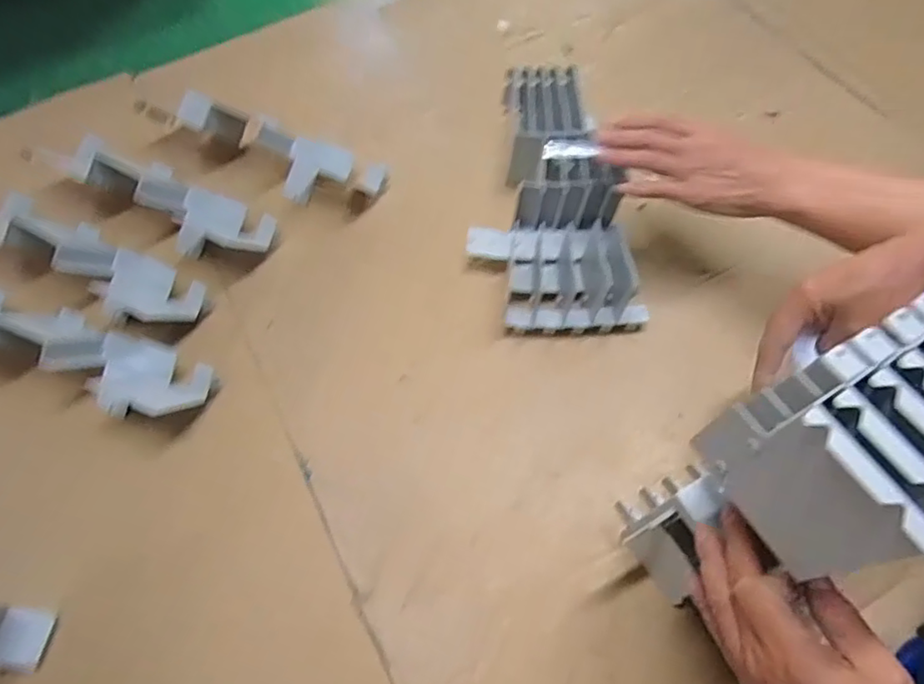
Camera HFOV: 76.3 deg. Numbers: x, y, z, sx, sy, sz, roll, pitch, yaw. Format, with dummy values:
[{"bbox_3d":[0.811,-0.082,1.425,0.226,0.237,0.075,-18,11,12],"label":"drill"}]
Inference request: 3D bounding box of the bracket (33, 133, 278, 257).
[{"bbox_3d":[-0.363,-0.175,0.707,0.298,0.090,0.085,21,65,13],"label":"bracket"}]

